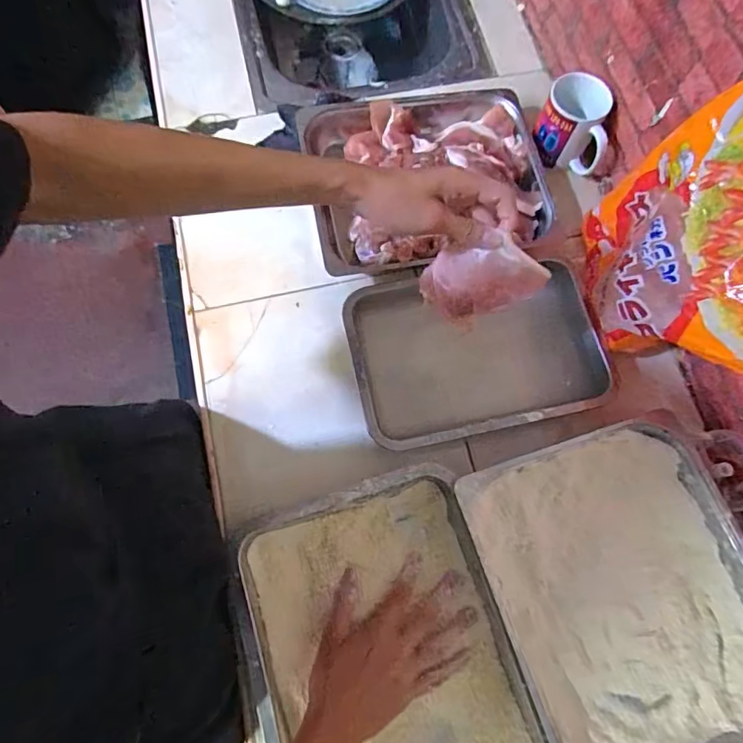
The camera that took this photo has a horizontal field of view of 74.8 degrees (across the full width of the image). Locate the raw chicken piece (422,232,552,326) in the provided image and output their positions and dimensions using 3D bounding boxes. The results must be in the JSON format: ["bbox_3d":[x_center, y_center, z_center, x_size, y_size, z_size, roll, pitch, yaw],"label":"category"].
[{"bbox_3d":[0.103,-0.096,0.506,0.082,0.158,0.040,37,61,-26],"label":"raw chicken piece"}]

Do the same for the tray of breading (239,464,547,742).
[{"bbox_3d":[0.017,0.298,0.497,0.241,0.048,0.343,-17,74,-7],"label":"tray of breading"}]

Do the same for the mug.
[{"bbox_3d":[0.283,-0.344,0.675,0.098,0.090,0.073,24,74,5],"label":"mug"}]

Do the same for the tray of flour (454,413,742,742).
[{"bbox_3d":[0.257,0.225,0.498,0.255,0.059,0.310,-17,74,-7],"label":"tray of flour"}]

